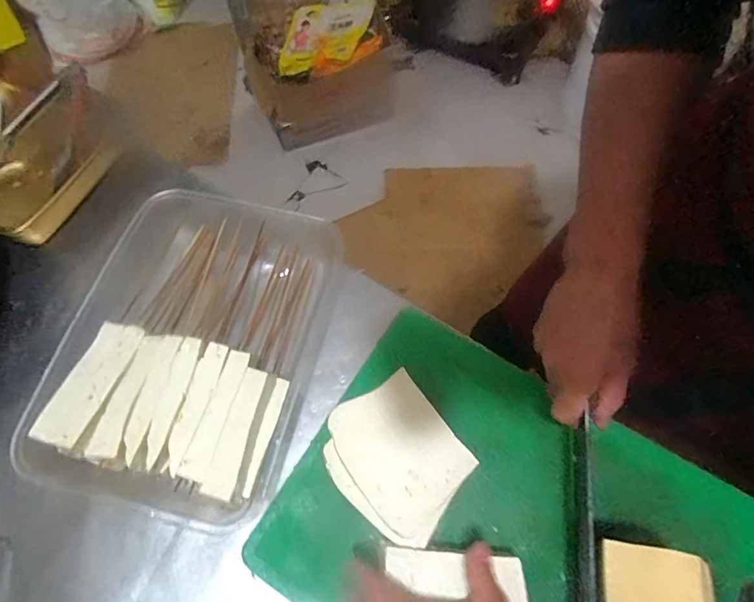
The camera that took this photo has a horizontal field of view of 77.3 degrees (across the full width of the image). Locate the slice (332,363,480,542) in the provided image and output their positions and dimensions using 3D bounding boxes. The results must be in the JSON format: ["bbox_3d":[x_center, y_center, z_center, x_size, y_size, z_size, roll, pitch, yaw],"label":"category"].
[{"bbox_3d":[0.021,0.141,0.452,0.102,0.015,0.128,-34,70,-13],"label":"slice"}]

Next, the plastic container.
[{"bbox_3d":[-0.212,0.036,0.539,0.267,0.090,0.372,11,66,6],"label":"plastic container"}]

